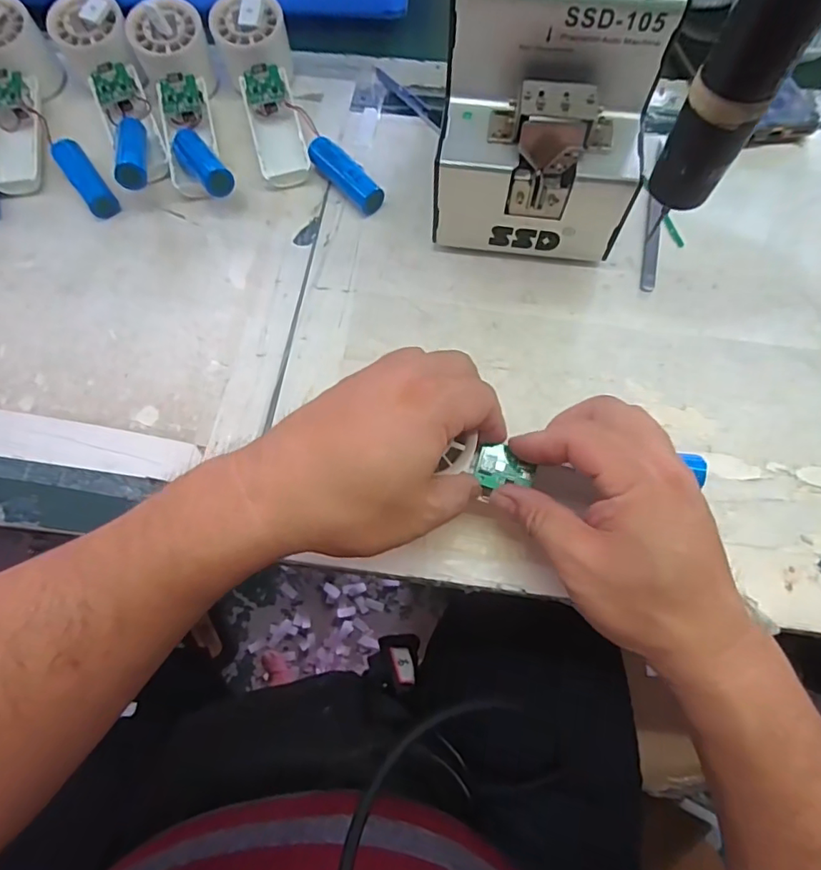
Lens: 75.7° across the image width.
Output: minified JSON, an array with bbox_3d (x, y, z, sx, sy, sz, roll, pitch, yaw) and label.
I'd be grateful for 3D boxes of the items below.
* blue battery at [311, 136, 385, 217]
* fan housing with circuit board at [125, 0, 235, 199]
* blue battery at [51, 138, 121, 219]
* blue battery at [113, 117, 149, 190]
[{"bbox_3d":[-0.052,-0.205,0.417,0.025,0.021,0.074,-37,74,-11],"label":"blue battery"},{"bbox_3d":[-0.172,-0.253,0.410,0.060,0.061,0.165,-19,71,-5],"label":"fan housing with circuit board"},{"bbox_3d":[-0.256,-0.203,0.414,0.022,0.018,0.075,-36,73,-10],"label":"blue battery"},{"bbox_3d":[-0.213,-0.218,0.405,0.021,0.020,0.083,-16,58,-4],"label":"blue battery"}]

